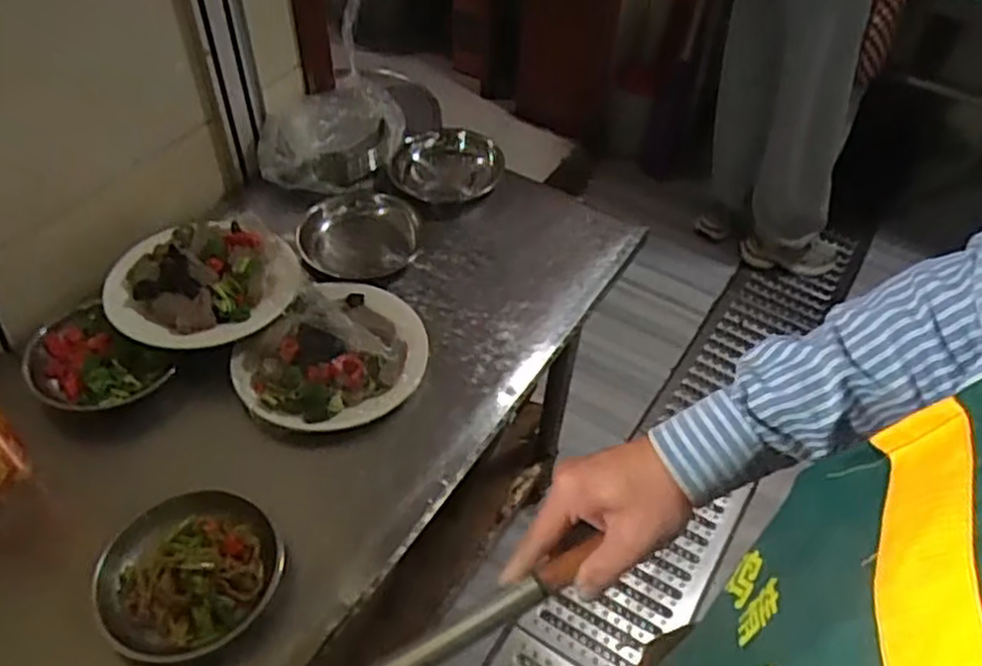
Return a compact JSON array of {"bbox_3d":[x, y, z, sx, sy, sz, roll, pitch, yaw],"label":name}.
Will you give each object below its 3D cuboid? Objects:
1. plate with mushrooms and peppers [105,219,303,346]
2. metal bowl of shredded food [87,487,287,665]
[{"bbox_3d":[-0.372,-0.071,0.985,0.233,0.044,0.200,-20,52,-19],"label":"plate with mushrooms and peppers"},{"bbox_3d":[-0.312,0.249,0.785,0.162,0.052,0.174,19,50,14],"label":"metal bowl of shredded food"}]

